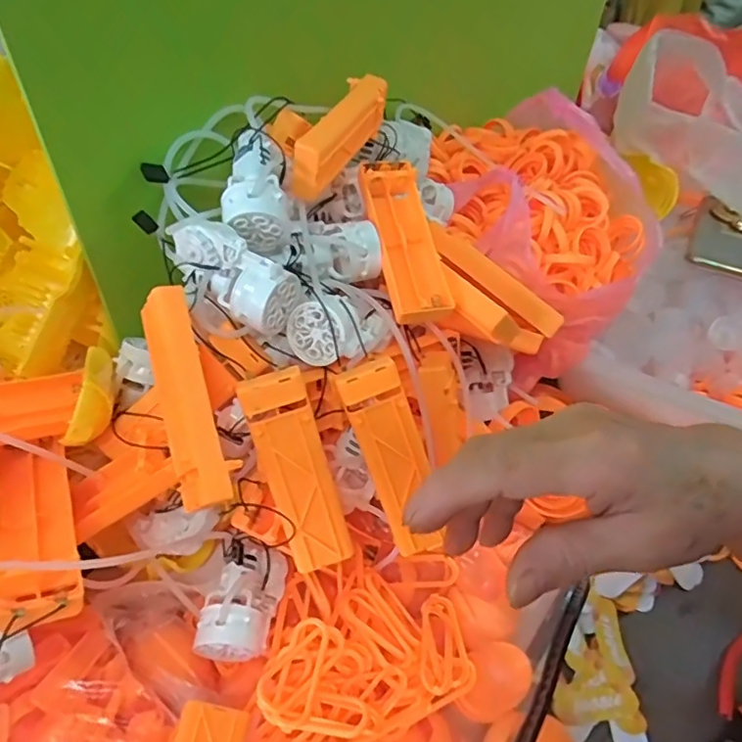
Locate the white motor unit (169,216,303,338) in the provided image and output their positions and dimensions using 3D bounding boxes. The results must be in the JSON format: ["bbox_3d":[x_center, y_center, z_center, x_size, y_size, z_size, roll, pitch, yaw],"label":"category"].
[{"bbox_3d":[-0.073,-0.053,0.288,0.072,0.034,0.032,37,52,0],"label":"white motor unit"}]

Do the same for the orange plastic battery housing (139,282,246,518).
[{"bbox_3d":[-0.090,0.011,0.269,0.025,0.011,0.108,-14,76,-15],"label":"orange plastic battery housing"}]

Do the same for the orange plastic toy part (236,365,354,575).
[{"bbox_3d":[-0.037,0.053,0.284,0.032,0.109,0.013,-22,18,-22],"label":"orange plastic toy part"}]

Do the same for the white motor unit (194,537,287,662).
[{"bbox_3d":[-0.072,0.131,0.314,0.033,0.031,0.066,10,47,7],"label":"white motor unit"}]

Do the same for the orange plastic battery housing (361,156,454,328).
[{"bbox_3d":[0.021,-0.079,0.335,0.036,0.024,0.112,-7,66,-9],"label":"orange plastic battery housing"}]

